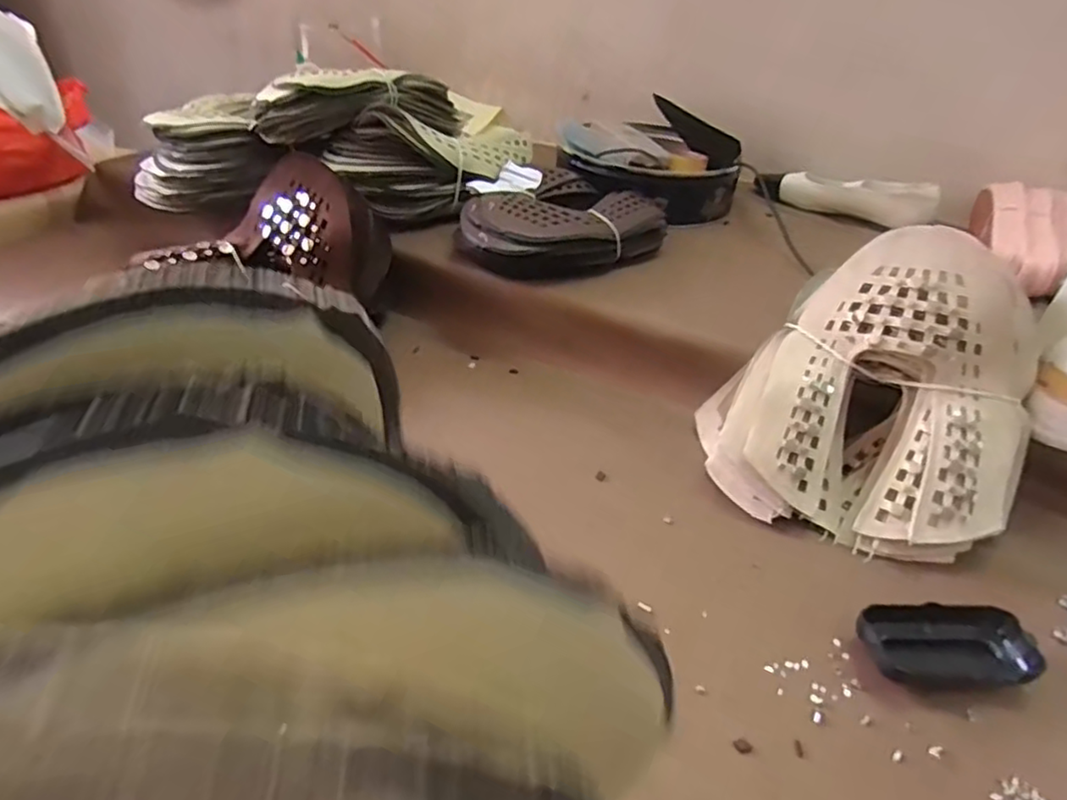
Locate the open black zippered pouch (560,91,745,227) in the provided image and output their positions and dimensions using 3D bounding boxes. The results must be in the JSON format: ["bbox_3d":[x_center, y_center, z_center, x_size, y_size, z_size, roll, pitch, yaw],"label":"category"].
[{"bbox_3d":[0.170,-0.352,0.956,0.254,0.084,0.249,11,36,10],"label":"open black zippered pouch"}]

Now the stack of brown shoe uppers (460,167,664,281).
[{"bbox_3d":[0.033,-0.197,0.762,0.158,0.072,0.239,28,42,29],"label":"stack of brown shoe uppers"}]

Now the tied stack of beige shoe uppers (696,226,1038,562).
[{"bbox_3d":[0.280,-0.010,0.538,0.250,0.193,0.178,21,39,22],"label":"tied stack of beige shoe uppers"}]

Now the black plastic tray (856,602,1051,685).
[{"bbox_3d":[0.279,0.165,0.440,0.115,0.024,0.053,4,36,0],"label":"black plastic tray"}]

